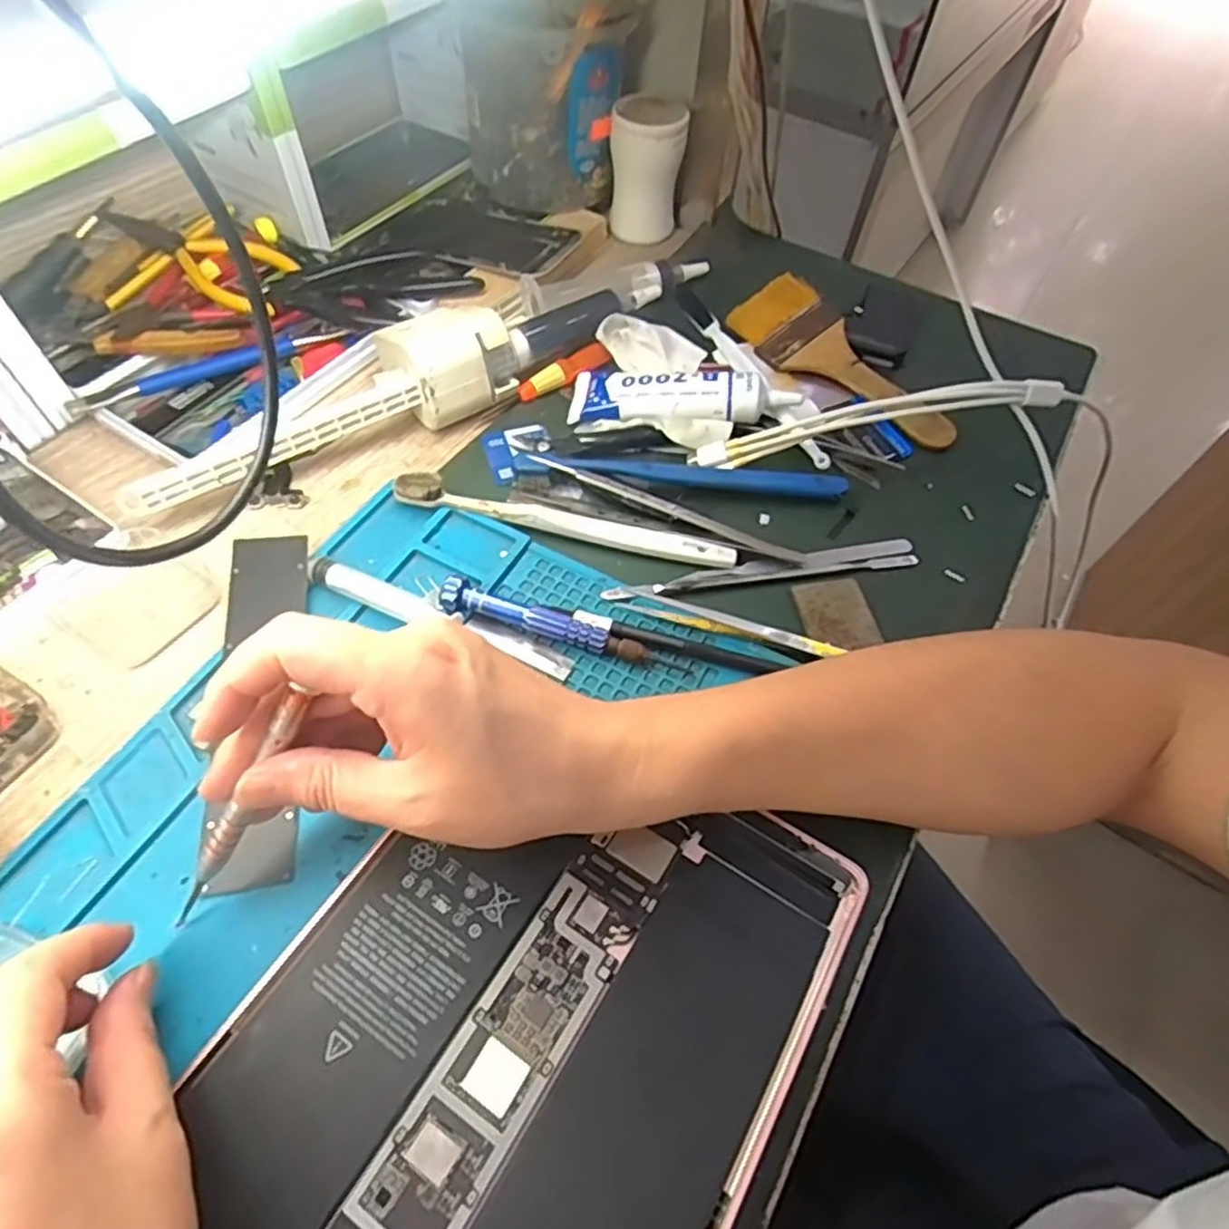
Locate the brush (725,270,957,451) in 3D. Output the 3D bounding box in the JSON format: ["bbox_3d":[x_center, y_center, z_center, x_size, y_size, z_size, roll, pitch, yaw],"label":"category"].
[{"bbox_3d":[0.148,-0.163,0.460,0.064,0.020,0.164,-32,64,-21],"label":"brush"}]

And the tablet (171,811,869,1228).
[{"bbox_3d":[-0.036,0.154,0.248,0.171,0.008,0.239,29,60,15],"label":"tablet"}]

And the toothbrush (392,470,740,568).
[{"bbox_3d":[-0.026,-0.051,0.378,0.183,0.015,0.016,11,57,4],"label":"toothbrush"}]

